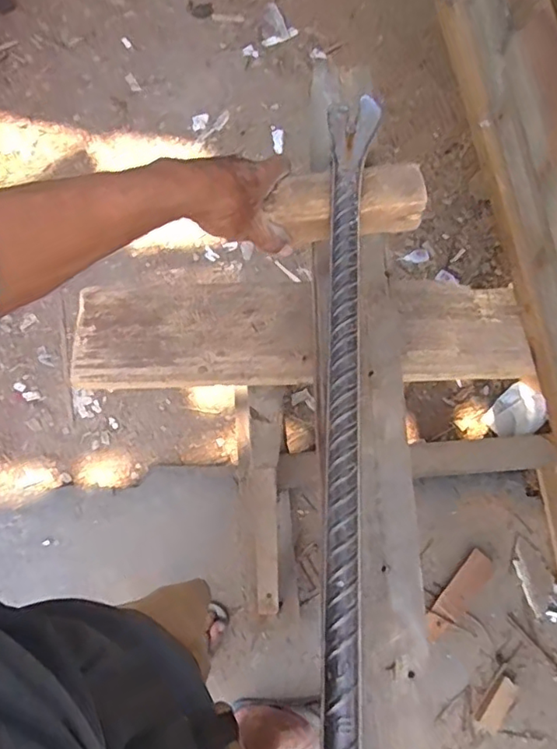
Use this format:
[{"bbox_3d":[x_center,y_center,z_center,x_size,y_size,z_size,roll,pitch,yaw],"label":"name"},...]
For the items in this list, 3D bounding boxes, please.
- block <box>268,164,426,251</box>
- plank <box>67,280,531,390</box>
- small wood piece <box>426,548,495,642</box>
[{"bbox_3d":[0.067,-0.171,0.569,0.149,0.039,0.062,-9,70,-5],"label":"block"},{"bbox_3d":[0.028,-0.051,0.678,0.523,0.027,0.132,-2,70,0],"label":"plank"},{"bbox_3d":[0.386,0.474,1.231,0.060,0.027,0.209,41,75,14],"label":"small wood piece"}]

